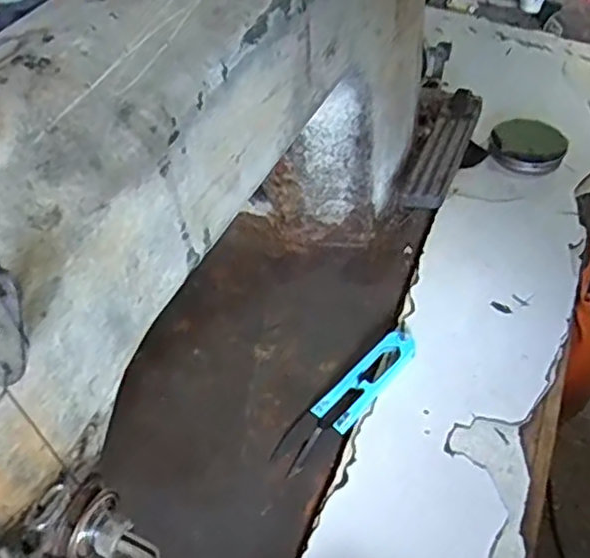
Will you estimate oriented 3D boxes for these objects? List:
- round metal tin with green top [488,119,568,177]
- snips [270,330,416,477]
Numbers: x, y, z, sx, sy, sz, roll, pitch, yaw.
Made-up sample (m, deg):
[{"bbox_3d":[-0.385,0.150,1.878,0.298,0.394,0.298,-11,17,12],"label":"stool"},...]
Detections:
[{"bbox_3d":[0.170,-0.098,0.498,0.053,0.016,0.047,23,52,17],"label":"round metal tin with green top"},{"bbox_3d":[0.029,0.063,0.368,0.024,0.012,0.100,36,57,26],"label":"snips"}]

